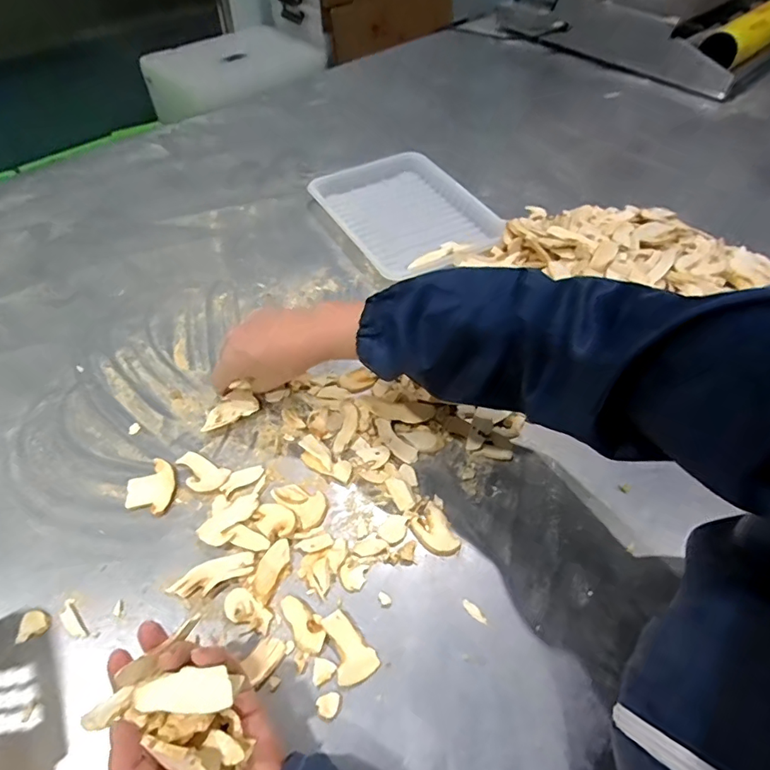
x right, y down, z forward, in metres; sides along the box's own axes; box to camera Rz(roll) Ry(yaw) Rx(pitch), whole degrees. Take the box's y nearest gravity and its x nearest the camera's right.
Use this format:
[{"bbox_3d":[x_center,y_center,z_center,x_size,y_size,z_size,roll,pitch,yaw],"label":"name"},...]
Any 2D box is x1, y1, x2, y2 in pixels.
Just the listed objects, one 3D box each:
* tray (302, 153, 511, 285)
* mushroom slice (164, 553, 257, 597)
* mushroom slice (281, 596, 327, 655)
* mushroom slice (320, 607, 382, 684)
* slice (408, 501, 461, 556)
[{"bbox_3d":[0.027,-0.256,0.717,0.204,0.031,0.255,-25,56,-20],"label":"tray"},{"bbox_3d":[-0.139,0.154,0.396,0.066,0.012,0.021,-15,53,-14],"label":"mushroom slice"},{"bbox_3d":[-0.062,0.183,0.378,0.022,0.004,0.046,-22,55,-19],"label":"mushroom slice"},{"bbox_3d":[-0.028,0.196,0.367,0.031,0.008,0.049,-25,56,-20],"label":"mushroom slice"},{"bbox_3d":[0.042,0.128,0.426,0.032,0.004,0.047,-24,56,-20],"label":"slice"}]

